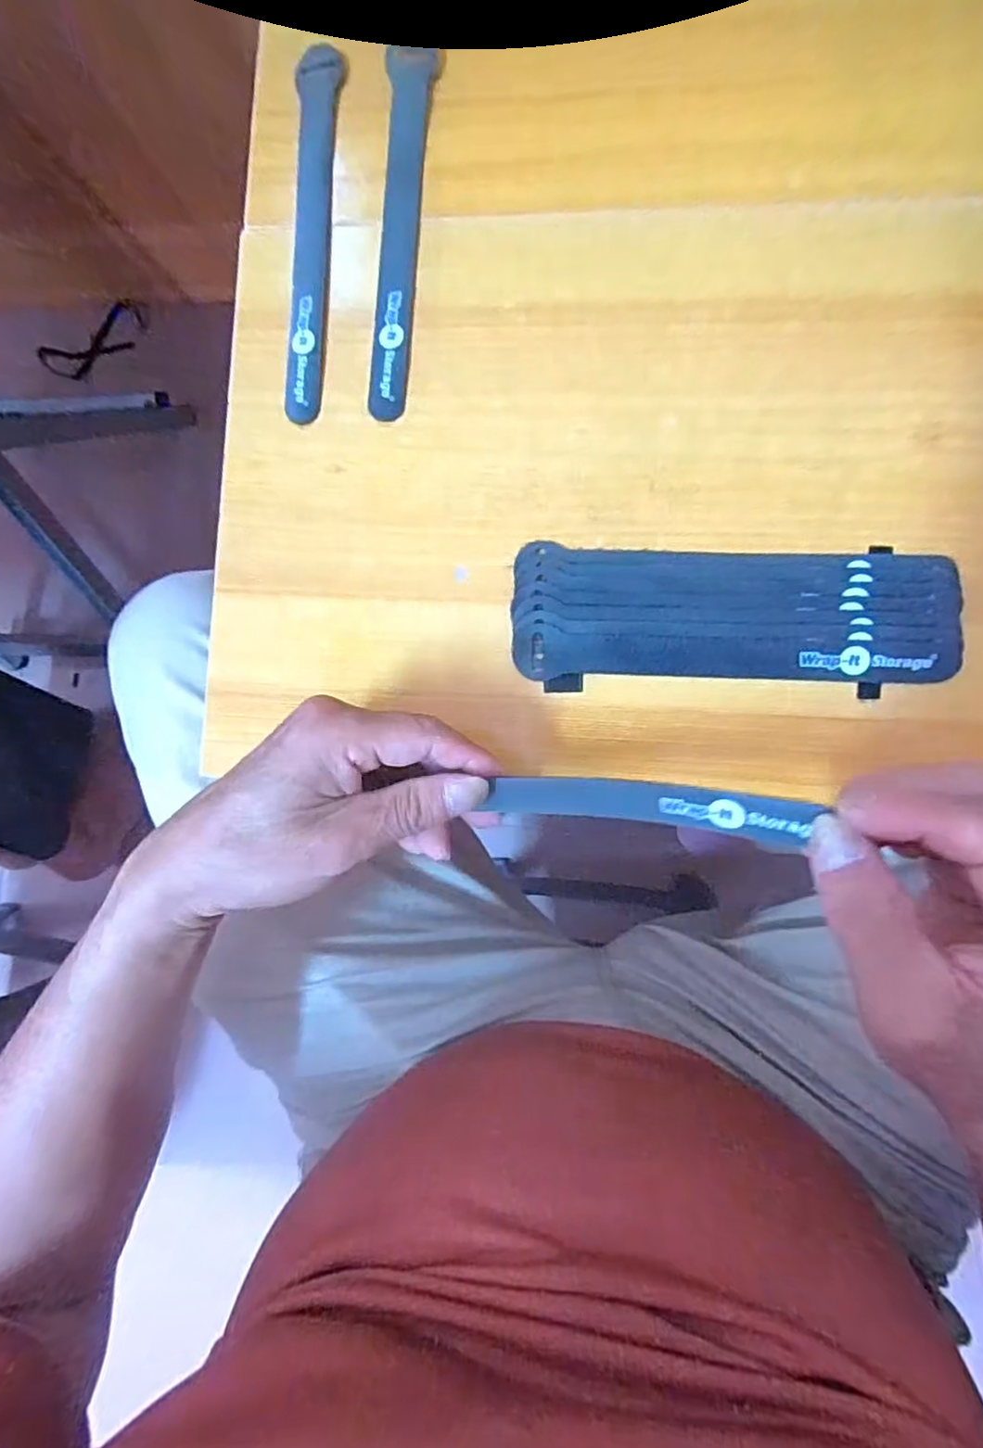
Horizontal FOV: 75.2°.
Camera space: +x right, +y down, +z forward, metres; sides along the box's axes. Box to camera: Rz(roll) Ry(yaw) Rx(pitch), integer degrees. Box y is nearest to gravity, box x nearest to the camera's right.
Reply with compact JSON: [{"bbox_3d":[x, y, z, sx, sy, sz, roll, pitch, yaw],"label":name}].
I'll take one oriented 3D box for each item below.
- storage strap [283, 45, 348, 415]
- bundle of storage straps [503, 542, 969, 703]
[{"bbox_3d":[-0.096,-0.259,0.338,0.025,0.004,0.196,4,89,8],"label":"storage strap"},{"bbox_3d":[0.112,-0.050,0.306,0.199,0.008,0.067,3,89,8],"label":"bundle of storage straps"}]

